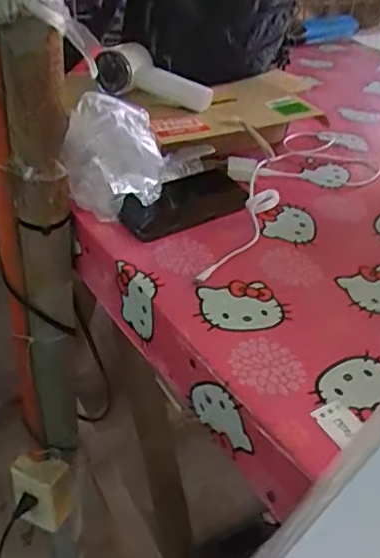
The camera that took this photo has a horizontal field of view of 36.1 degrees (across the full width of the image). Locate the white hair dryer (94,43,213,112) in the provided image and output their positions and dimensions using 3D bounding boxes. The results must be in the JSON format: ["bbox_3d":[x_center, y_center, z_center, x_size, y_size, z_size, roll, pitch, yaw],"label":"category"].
[{"bbox_3d":[-0.048,-0.266,0.785,0.158,0.054,0.065,16,35,-13],"label":"white hair dryer"}]

